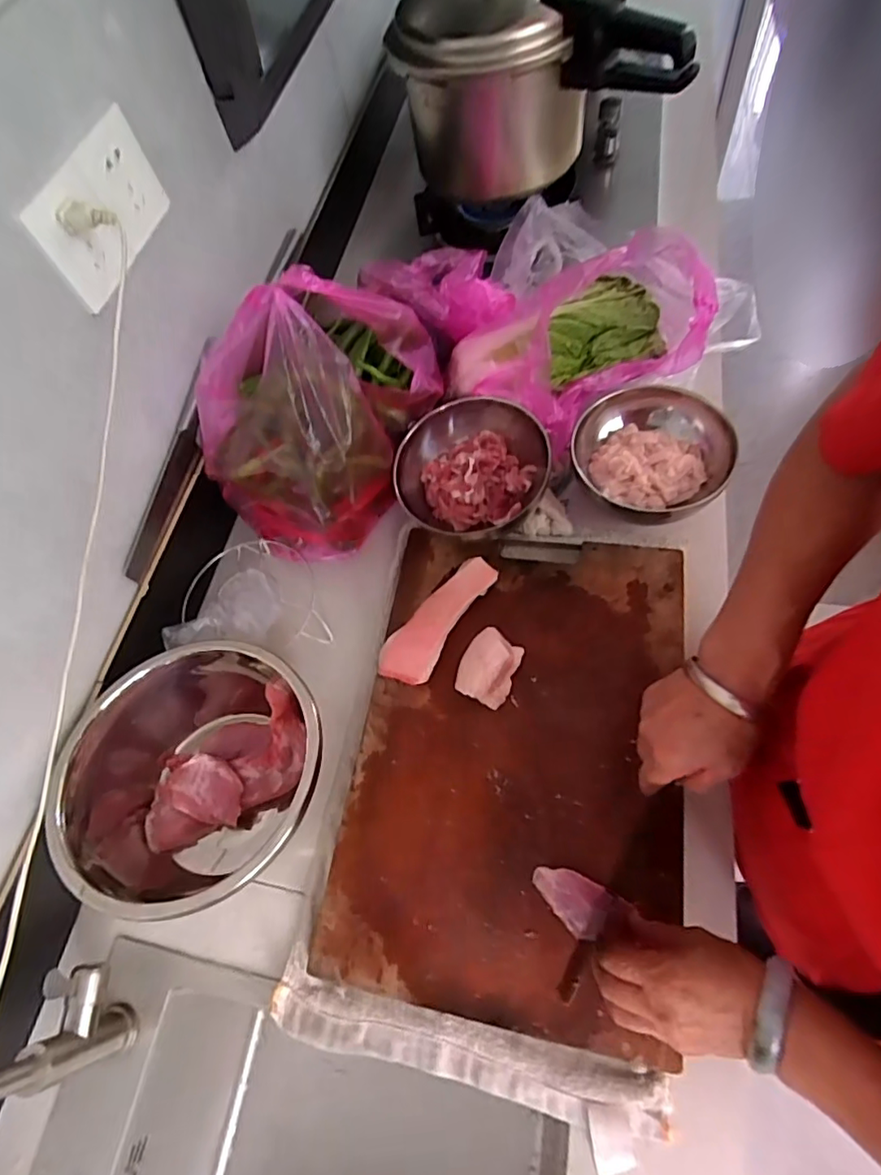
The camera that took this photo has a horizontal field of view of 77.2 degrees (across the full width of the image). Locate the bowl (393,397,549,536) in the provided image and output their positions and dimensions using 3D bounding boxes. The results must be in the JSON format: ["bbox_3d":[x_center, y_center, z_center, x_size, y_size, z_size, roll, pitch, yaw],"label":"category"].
[{"bbox_3d":[0.033,-0.135,0.623,0.174,0.063,0.147,11,66,14],"label":"bowl"}]

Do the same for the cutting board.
[{"bbox_3d":[0.071,0.144,0.523,0.298,0.040,0.447,9,68,6],"label":"cutting board"}]

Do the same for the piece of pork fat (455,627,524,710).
[{"bbox_3d":[0.049,0.076,0.544,0.052,0.029,0.070,19,69,18],"label":"piece of pork fat"}]

